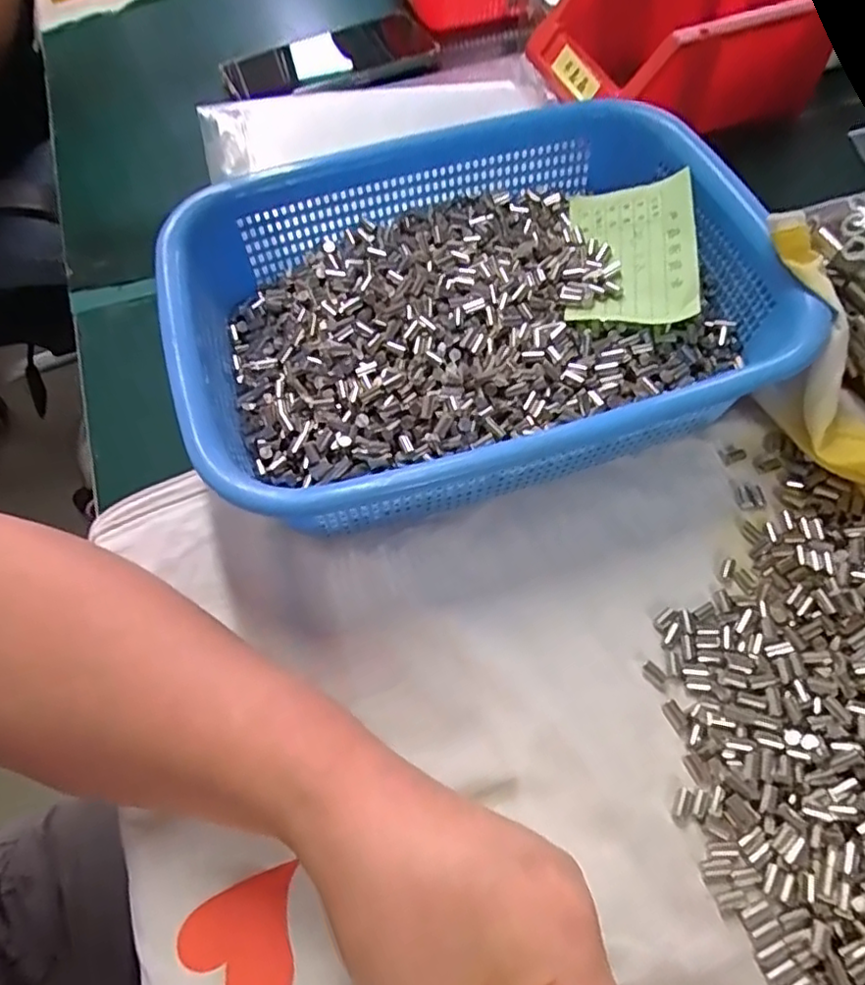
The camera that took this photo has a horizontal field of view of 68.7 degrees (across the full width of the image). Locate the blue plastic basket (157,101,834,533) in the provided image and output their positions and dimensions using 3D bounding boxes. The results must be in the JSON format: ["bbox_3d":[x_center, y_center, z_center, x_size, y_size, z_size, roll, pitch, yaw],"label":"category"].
[{"bbox_3d":[0.020,-0.090,0.326,0.283,0.072,0.211,-19,62,-8],"label":"blue plastic basket"}]

